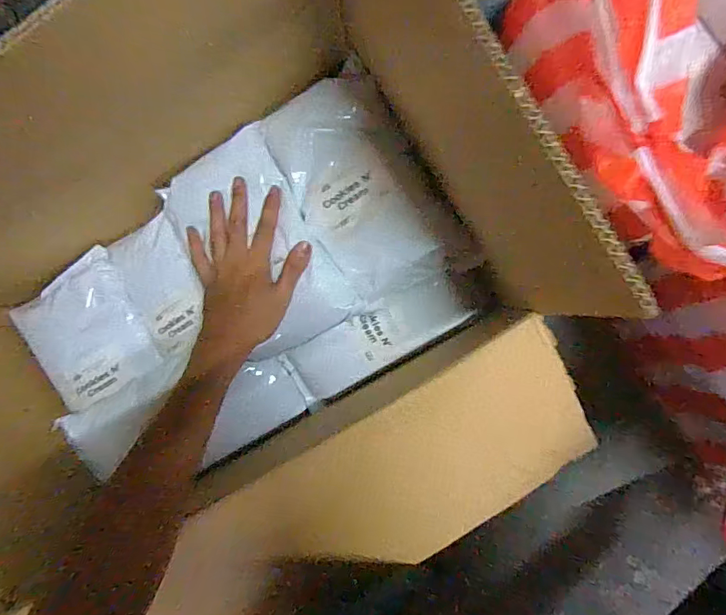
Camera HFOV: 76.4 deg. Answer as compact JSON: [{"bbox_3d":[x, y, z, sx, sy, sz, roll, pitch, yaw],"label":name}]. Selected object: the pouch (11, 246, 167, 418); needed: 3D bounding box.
[{"bbox_3d":[-0.359,0.034,0.596,0.147,0.029,0.172,-33,88,6],"label":"pouch"}]

